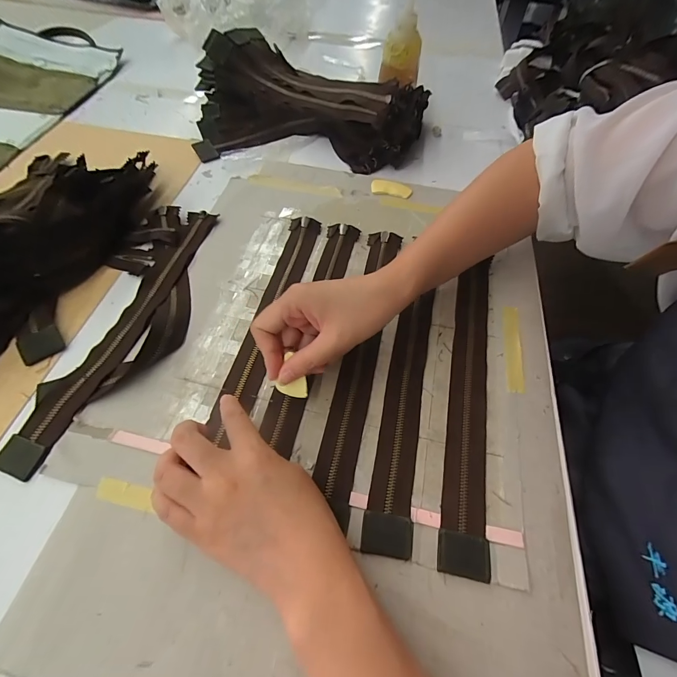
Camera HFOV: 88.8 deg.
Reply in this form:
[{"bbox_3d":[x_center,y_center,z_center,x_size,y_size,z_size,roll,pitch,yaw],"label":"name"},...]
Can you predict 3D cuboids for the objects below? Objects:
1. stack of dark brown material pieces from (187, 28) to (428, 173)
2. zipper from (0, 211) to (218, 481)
[{"bbox_3d":[-0.038,-0.364,0.521,0.334,0.082,0.231,7,58,1],"label":"stack of dark brown material pieces"},{"bbox_3d":[-0.208,-0.024,0.347,0.043,0.004,0.313,17,59,7],"label":"zipper"}]

